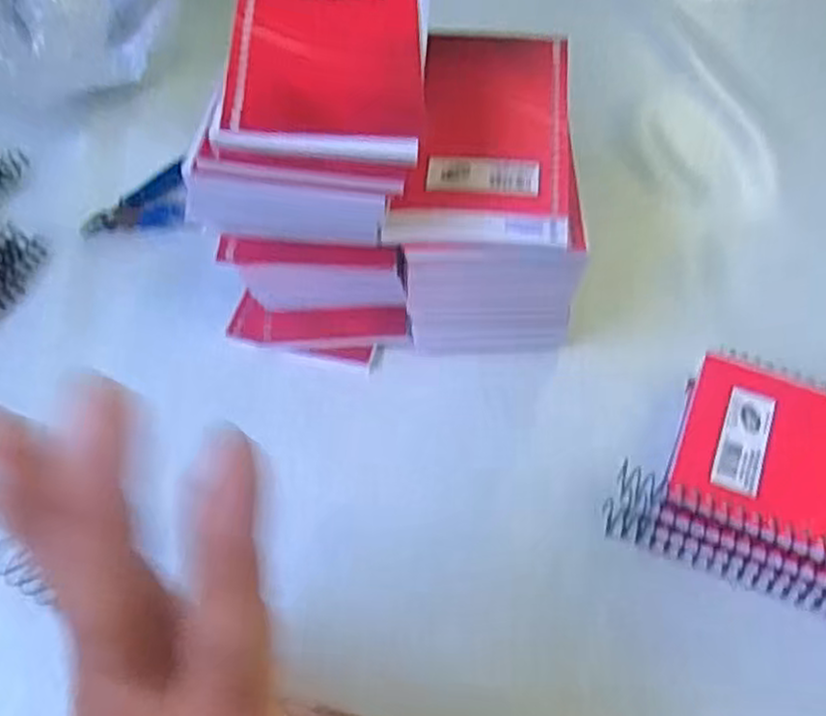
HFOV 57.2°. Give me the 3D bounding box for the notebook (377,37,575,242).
[{"bbox_3d":[0.036,-0.109,0.359,0.076,0.017,0.136,6,55,4],"label":"notebook"}]

